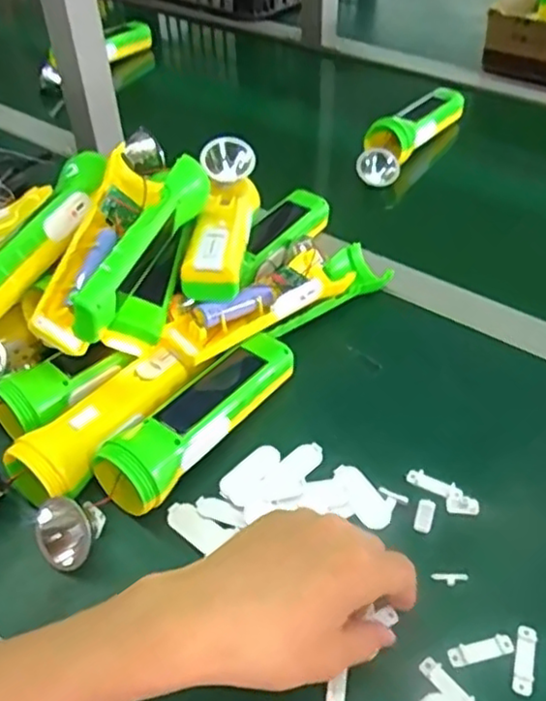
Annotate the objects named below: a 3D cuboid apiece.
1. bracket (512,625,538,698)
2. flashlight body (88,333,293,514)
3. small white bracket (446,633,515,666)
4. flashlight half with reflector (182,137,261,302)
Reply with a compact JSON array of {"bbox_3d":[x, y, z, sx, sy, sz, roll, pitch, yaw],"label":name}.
[{"bbox_3d":[0.137,0.168,0.368,0.010,0.004,0.038,13,46,15],"label":"bracket"},{"bbox_3d":[-0.049,0.043,0.467,0.047,0.042,0.164,29,52,28],"label":"flashlight body"},{"bbox_3d":[0.114,0.163,0.371,0.038,0.004,0.010,-10,45,-8],"label":"small white bracket"},{"bbox_3d":[-0.040,-0.101,0.526,0.045,0.054,0.164,2,45,5],"label":"flashlight half with reflector"}]

